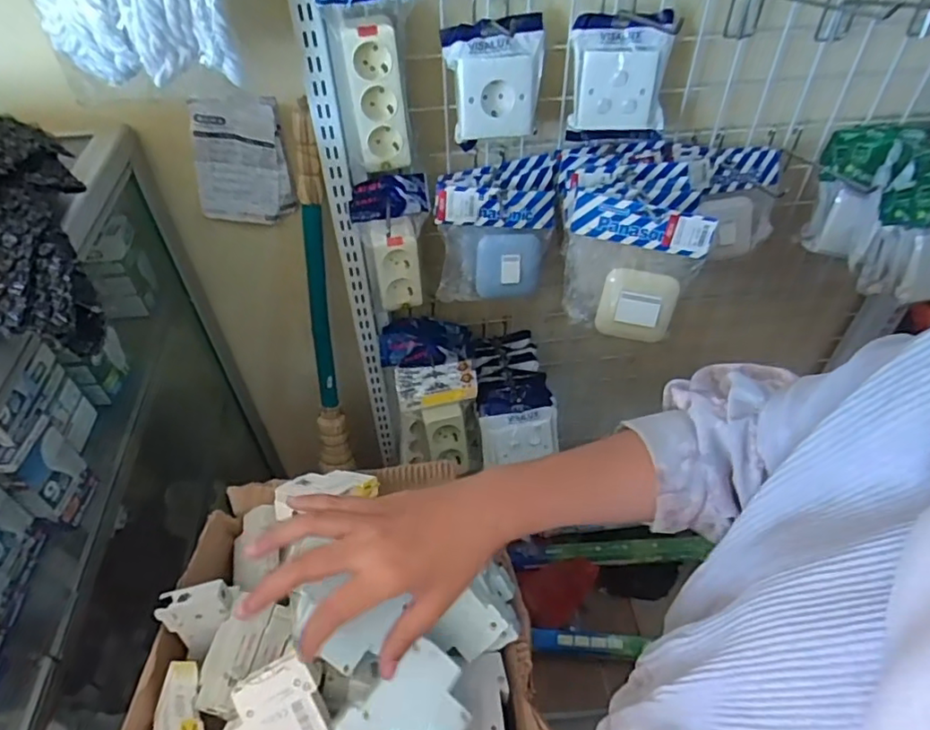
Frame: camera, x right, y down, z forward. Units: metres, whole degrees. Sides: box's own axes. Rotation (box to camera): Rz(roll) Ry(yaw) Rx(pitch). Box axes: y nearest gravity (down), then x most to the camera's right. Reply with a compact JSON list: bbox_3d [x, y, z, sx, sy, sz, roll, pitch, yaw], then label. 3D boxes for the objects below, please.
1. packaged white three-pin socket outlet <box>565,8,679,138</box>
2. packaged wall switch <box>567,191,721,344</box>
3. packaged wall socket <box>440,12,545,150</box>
[{"bbox_3d":[0.182,-0.334,0.699,0.116,0.128,0.046,-3,47,-1],"label":"packaged white three-pin socket outlet"},{"bbox_3d":[0.181,-0.106,0.668,0.147,0.145,0.040,12,19,7],"label":"packaged wall switch"},{"bbox_3d":[0.035,-0.322,0.681,0.113,0.116,0.053,-5,47,-3],"label":"packaged wall socket"}]

